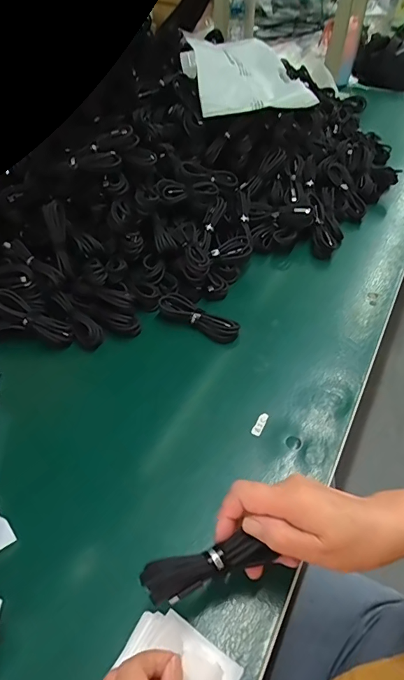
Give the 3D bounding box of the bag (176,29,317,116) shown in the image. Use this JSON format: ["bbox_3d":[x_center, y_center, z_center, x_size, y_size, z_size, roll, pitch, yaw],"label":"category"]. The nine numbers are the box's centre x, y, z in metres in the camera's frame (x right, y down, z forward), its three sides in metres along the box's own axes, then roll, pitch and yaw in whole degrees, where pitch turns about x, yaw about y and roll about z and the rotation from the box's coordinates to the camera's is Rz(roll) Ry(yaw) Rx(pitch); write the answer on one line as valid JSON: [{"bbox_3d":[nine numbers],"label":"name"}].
[{"bbox_3d":[0.069,-0.420,0.657,0.171,0.034,0.161,-13,71,-19],"label":"bag"}]

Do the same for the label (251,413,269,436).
[{"bbox_3d":[0.064,0.090,0.452,0.011,0.004,0.030,23,52,21],"label":"label"}]

